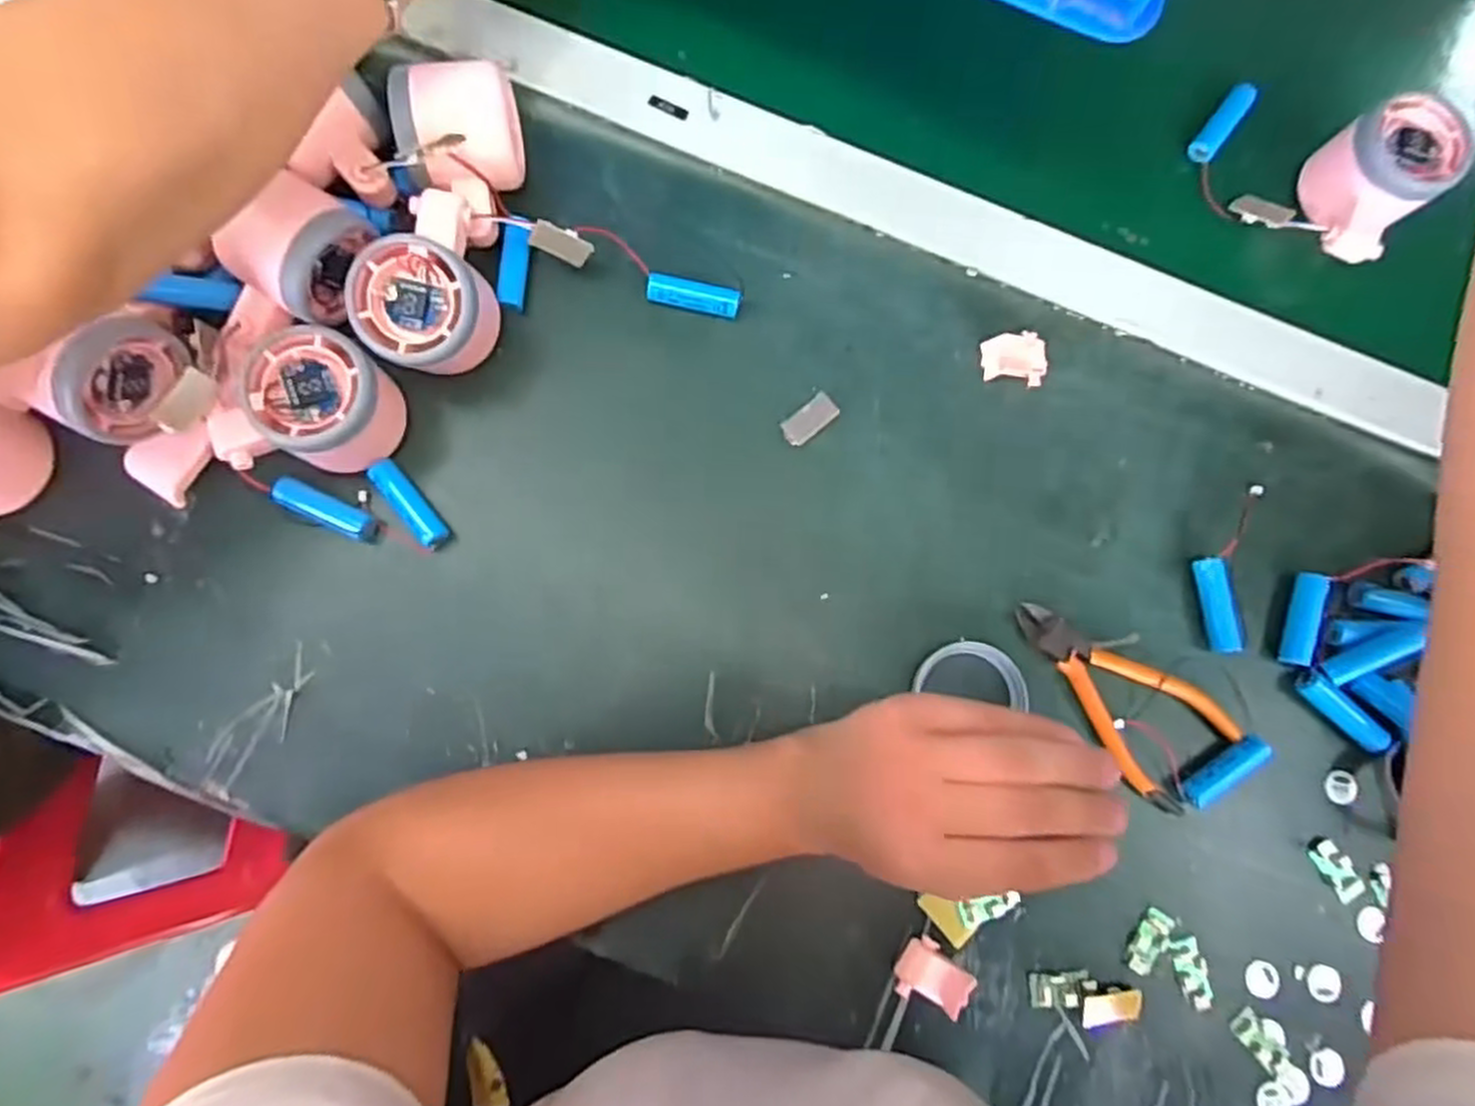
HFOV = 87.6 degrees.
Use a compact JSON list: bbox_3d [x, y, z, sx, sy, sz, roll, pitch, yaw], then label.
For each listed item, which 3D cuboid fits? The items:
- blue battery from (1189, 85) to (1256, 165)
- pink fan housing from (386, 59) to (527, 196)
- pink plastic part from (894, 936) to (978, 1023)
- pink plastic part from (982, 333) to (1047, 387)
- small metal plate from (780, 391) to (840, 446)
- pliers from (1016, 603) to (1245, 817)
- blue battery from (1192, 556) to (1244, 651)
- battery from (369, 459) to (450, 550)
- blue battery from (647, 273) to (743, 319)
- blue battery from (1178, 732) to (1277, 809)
[{"bbox_3d":[0.283,-0.251,0.450,0.016,0.017,0.056,37,82,2],"label":"blue battery"},{"bbox_3d":[-0.138,-0.208,0.391,0.056,0.055,0.047,-7,83,-4],"label":"pink fan housing"},{"bbox_3d":[0.094,0.205,0.370,0.032,0.013,0.028,34,82,2],"label":"pink plastic part"},{"bbox_3d":[0.152,-0.105,0.420,0.034,0.009,0.029,-4,83,-3],"label":"pink plastic part"},{"bbox_3d":[0.039,-0.071,0.410,0.032,0.004,0.017,-41,74,-10],"label":"small metal plate"},{"bbox_3d":[0.194,0.072,0.396,0.124,0.009,0.060,41,83,3],"label":"pliers"},{"bbox_3d":[0.256,0.028,0.408,0.015,0.011,0.050,-6,83,-3],"label":"blue battery"},{"bbox_3d":[-0.166,-0.025,0.389,0.013,0.015,0.051,-38,86,-7],"label":"battery"},{"bbox_3d":[-0.023,-0.136,0.410,0.049,0.012,0.014,12,82,-1],"label":"blue battery"},{"bbox_3d":[0.250,0.111,0.393,0.050,0.016,0.012,-35,85,-6],"label":"blue battery"}]

